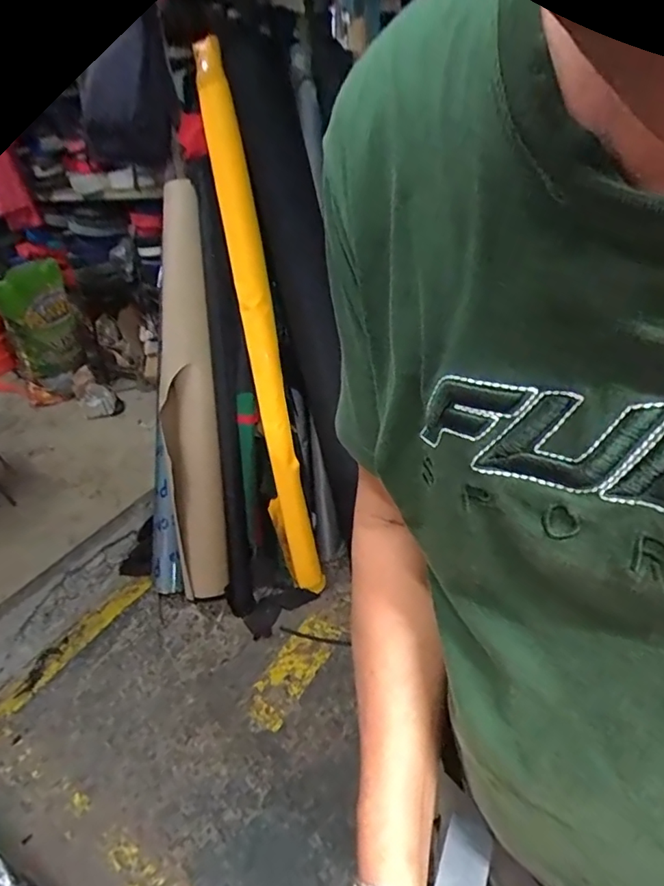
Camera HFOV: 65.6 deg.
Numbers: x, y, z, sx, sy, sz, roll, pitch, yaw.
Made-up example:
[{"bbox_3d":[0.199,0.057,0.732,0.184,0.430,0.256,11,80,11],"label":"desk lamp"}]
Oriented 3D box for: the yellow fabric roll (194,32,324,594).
[{"bbox_3d":[-0.209,-0.302,1.510,0.122,1.592,0.084,-10,12,-4],"label":"yellow fabric roll"}]

